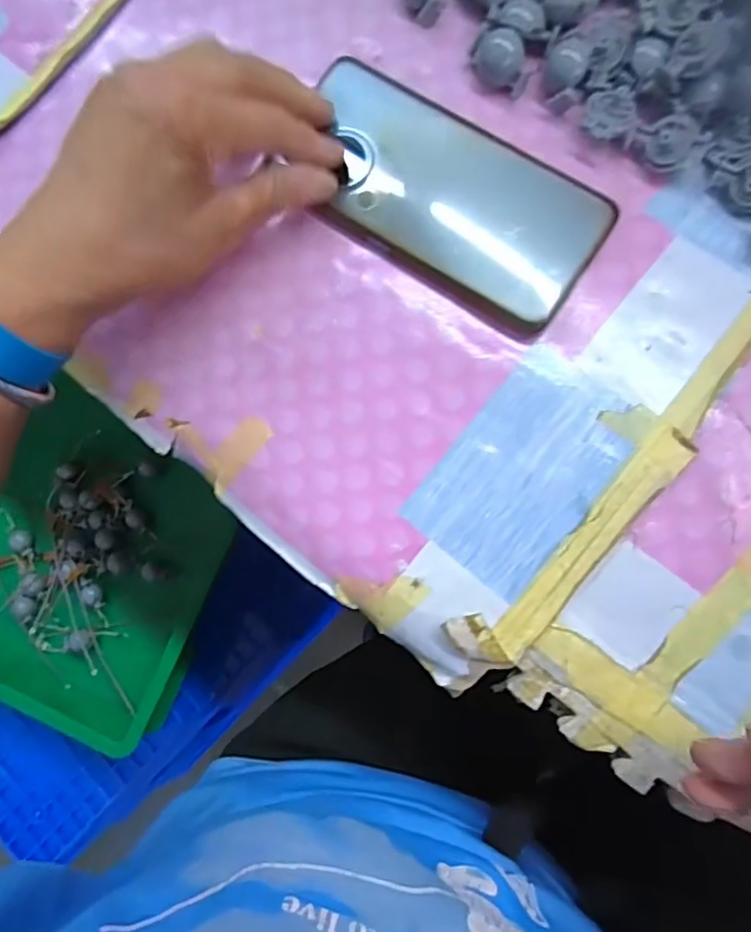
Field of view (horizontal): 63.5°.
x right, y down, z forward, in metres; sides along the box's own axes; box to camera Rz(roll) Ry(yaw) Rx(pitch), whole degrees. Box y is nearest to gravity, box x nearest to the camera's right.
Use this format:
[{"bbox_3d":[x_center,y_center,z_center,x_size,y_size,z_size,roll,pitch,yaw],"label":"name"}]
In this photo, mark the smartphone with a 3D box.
[{"bbox_3d":[0.033,-0.137,0.306,0.162,0.010,0.082,33,87,8],"label":"smartphone"}]

